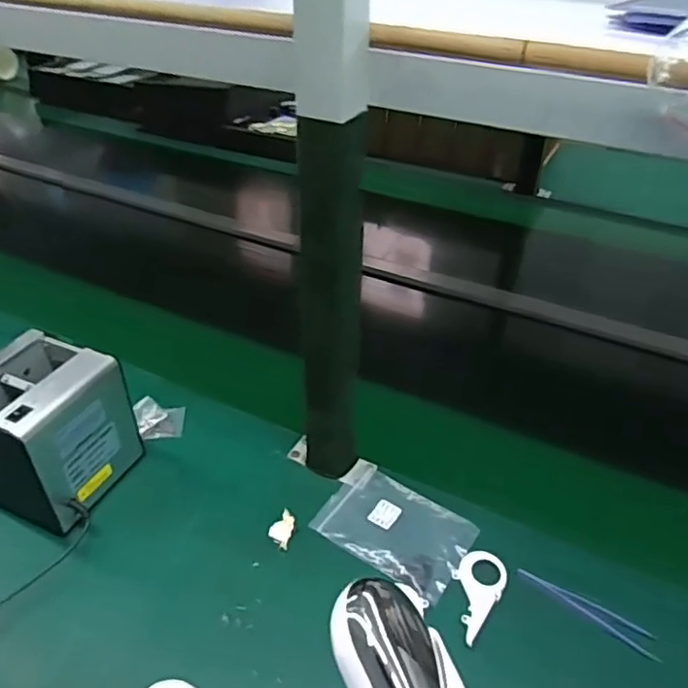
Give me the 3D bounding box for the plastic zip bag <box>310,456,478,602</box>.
[{"bbox_3d":[0.051,0.189,0.618,0.151,0.008,0.102,24,46,28],"label":"plastic zip bag"}]

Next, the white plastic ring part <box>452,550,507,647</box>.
[{"bbox_3d":[0.121,0.234,0.561,0.046,0.007,0.093,26,45,28],"label":"white plastic ring part"}]

